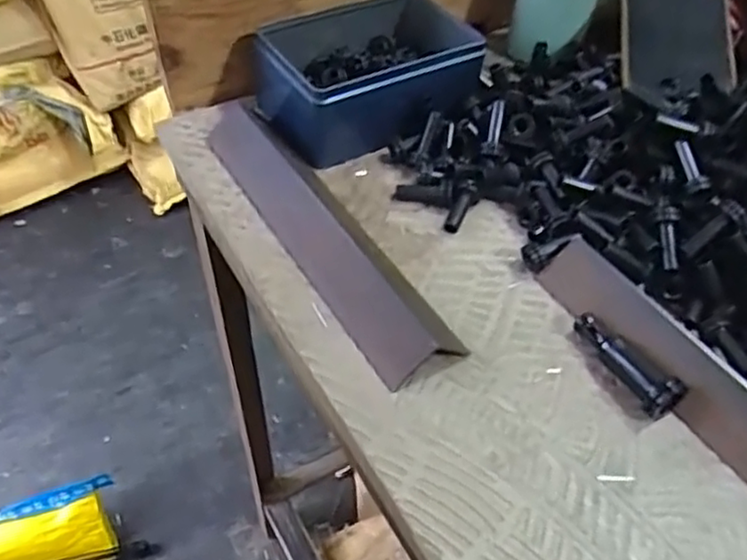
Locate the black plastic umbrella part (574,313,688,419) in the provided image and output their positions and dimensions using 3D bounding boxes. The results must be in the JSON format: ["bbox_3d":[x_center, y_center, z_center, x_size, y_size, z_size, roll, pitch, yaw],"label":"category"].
[{"bbox_3d":[0.135,0.042,0.355,0.020,0.027,0.065,-18,53,-21],"label":"black plastic umbrella part"}]

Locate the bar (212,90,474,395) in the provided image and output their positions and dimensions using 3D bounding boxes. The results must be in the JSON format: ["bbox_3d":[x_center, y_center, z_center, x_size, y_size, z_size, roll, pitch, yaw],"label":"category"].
[{"bbox_3d":[-0.037,-0.043,0.408,0.050,0.026,0.253,-23,55,-25],"label":"bar"}]

